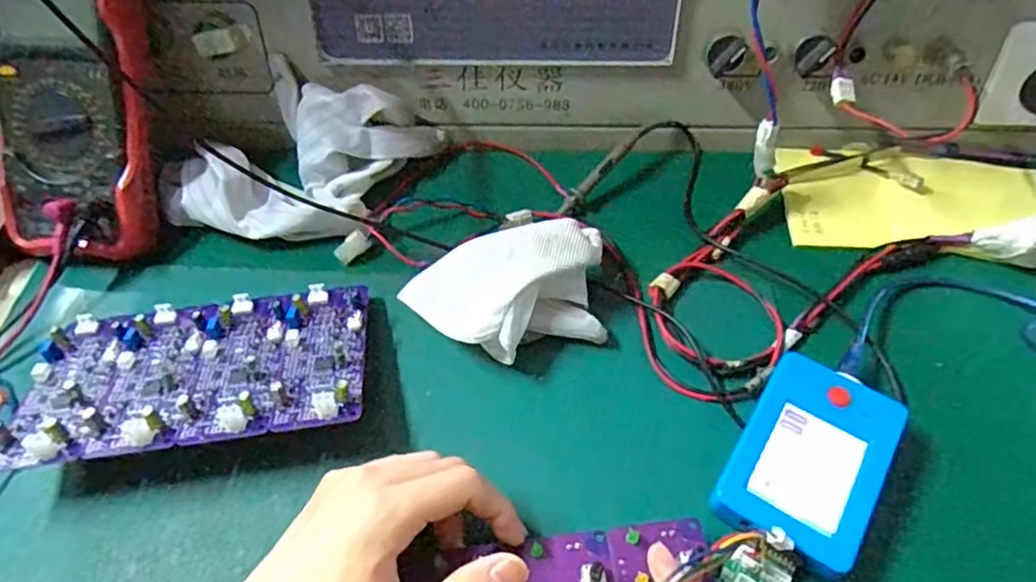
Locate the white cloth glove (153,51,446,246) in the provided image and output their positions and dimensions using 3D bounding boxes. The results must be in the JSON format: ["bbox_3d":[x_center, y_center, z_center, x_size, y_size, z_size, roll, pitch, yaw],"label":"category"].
[{"bbox_3d":[-0.160,-0.098,0.470,0.174,0.060,0.120,8,53,8],"label":"white cloth glove"}]

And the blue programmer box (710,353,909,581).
[{"bbox_3d":[0.154,0.089,0.342,0.069,0.024,0.104,27,57,21],"label":"blue programmer box"}]

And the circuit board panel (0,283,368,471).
[{"bbox_3d":[-0.184,0.042,0.370,0.188,0.016,0.105,-8,42,-5],"label":"circuit board panel"}]

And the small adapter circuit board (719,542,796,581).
[{"bbox_3d":[0.115,0.137,0.311,0.029,0.007,0.031,31,77,8],"label":"small adapter circuit board"}]

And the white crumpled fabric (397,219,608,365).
[{"bbox_3d":[-0.004,0.003,0.396,0.127,0.046,0.073,-12,53,-8],"label":"white crumpled fabric"}]

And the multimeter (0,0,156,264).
[{"bbox_3d":[-0.297,-0.123,0.424,0.106,0.203,0.049,-2,8,0],"label":"multimeter"}]

